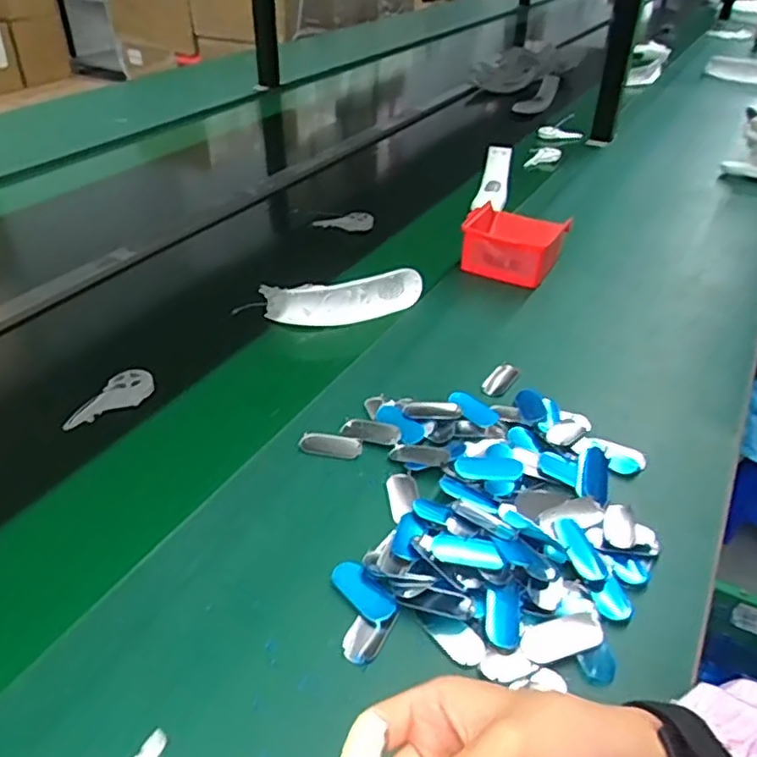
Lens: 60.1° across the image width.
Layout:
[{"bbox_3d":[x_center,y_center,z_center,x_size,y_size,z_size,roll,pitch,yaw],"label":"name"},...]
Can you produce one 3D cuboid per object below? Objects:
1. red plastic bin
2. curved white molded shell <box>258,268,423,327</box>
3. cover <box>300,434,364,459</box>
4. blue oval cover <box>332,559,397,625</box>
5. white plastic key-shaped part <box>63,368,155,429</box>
[{"bbox_3d":[0.194,-0.188,0.927,0.131,0.080,0.127,16,39,20],"label":"red plastic bin"},{"bbox_3d":[-0.043,-0.098,0.828,0.198,0.063,0.039,-4,37,-6],"label":"curved white molded shell"},{"bbox_3d":[-0.045,0.063,0.624,0.058,0.007,0.026,6,37,8],"label":"cover"},{"bbox_3d":[-0.012,0.158,0.489,0.025,0.010,0.059,-27,44,-32],"label":"blue oval cover"},{"bbox_3d":[-0.280,0.022,0.680,0.095,0.017,0.046,-34,46,-20],"label":"white plastic key-shaped part"}]

